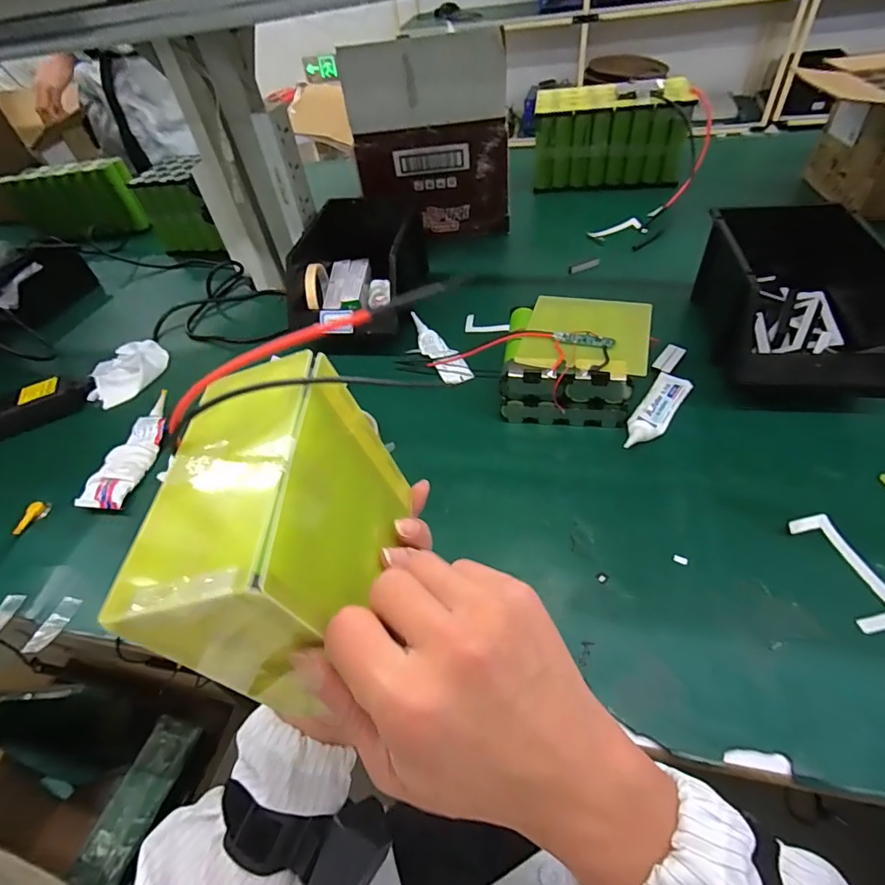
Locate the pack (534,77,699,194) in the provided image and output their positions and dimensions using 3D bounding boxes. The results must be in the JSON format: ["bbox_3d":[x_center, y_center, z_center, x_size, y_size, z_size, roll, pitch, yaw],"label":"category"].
[{"bbox_3d":[0.315,-0.587,0.914,0.269,0.140,0.130,-1,49,9],"label":"pack"}]

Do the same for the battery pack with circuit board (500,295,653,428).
[{"bbox_3d":[0.152,-0.101,0.558,0.160,0.074,0.154,7,51,15],"label":"battery pack with circuit board"}]

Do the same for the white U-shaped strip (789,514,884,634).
[{"bbox_3d":[0.337,0.106,0.397,0.040,0.010,0.099,-13,48,-2],"label":"white U-shaped strip"}]

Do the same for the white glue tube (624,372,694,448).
[{"bbox_3d":[0.236,-0.036,0.525,0.038,0.016,0.145,26,58,28],"label":"white glue tube"}]

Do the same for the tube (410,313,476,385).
[{"bbox_3d":[-0.008,-0.129,0.653,0.038,0.027,0.138,-26,50,-13],"label":"tube"}]

